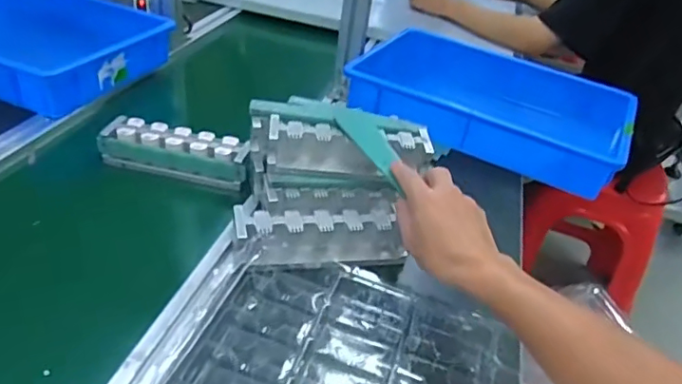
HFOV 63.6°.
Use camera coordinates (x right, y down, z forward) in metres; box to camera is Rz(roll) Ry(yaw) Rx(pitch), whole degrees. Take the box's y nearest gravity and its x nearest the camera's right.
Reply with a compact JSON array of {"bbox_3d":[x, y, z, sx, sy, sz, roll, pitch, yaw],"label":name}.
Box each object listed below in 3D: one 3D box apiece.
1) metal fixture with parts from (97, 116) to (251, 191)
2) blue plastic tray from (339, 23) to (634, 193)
[{"bbox_3d":[-0.215,-0.052,0.728,0.193,0.052,0.054,12,34,4],"label":"metal fixture with parts"},{"bbox_3d":[0.241,-0.138,0.936,0.449,0.103,0.290,21,36,18],"label":"blue plastic tray"}]

